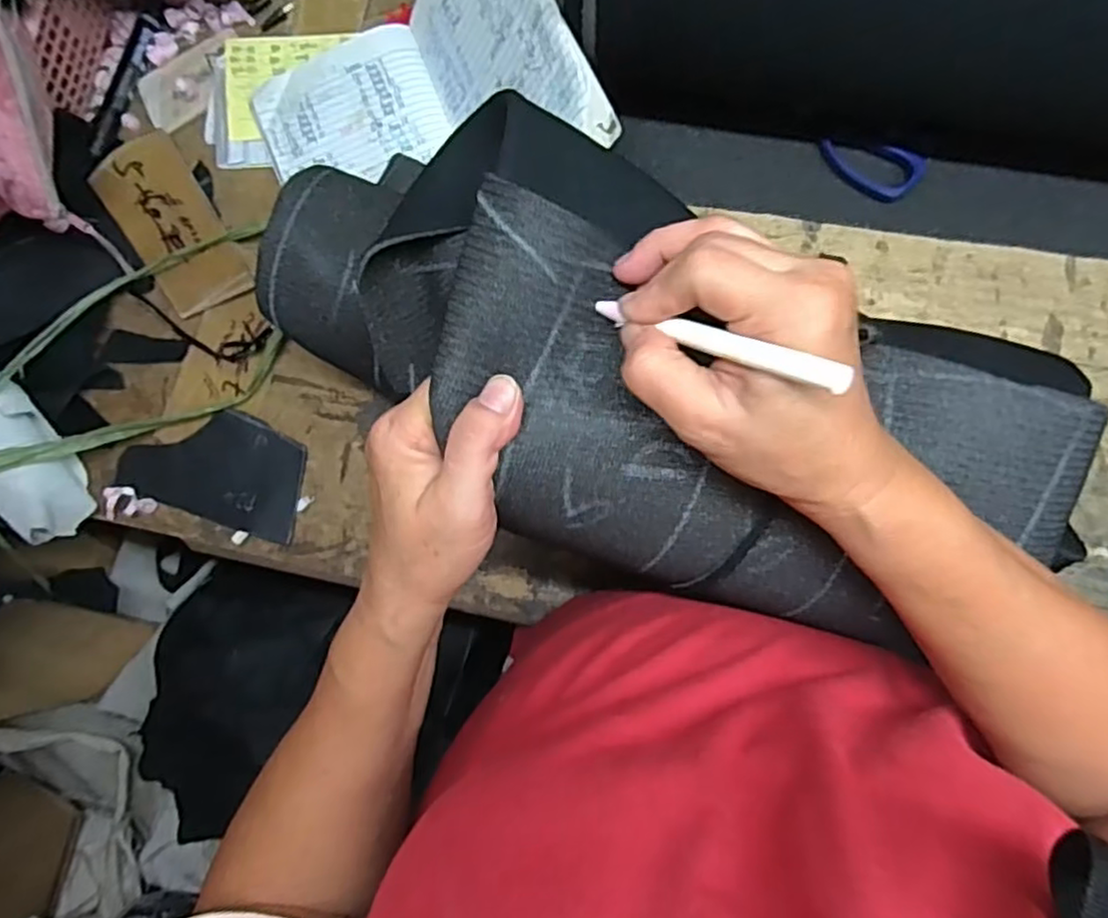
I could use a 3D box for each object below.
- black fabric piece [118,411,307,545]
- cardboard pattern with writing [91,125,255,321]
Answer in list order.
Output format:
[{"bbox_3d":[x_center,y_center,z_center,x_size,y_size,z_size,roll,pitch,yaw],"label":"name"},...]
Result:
[{"bbox_3d":[-0.260,0.005,0.528,0.143,0.009,0.081,17,87,7],"label":"black fabric piece"},{"bbox_3d":[-0.302,-0.184,0.540,0.069,0.006,0.156,-34,83,2],"label":"cardboard pattern with writing"}]

